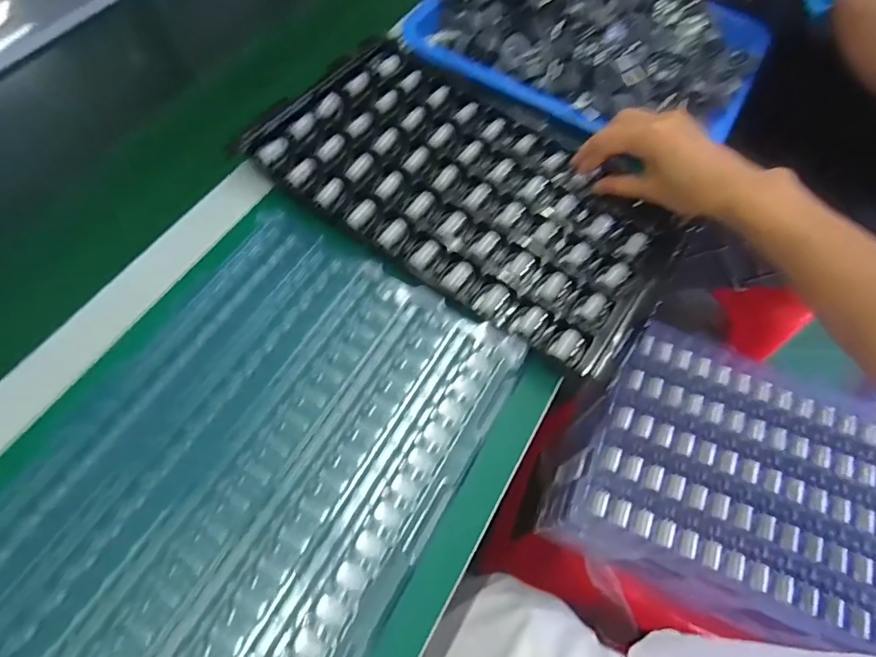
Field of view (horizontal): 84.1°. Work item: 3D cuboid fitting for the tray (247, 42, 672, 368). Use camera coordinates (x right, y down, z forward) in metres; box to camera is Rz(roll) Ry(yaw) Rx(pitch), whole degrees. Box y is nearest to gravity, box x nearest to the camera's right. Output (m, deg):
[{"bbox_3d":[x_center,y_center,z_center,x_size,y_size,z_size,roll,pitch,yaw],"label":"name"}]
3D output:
[{"bbox_3d":[0.025,-0.125,0.416,0.342,0.027,0.193,34,68,15],"label":"tray"}]

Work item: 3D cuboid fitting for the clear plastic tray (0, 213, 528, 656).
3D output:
[{"bbox_3d":[-0.128,0.098,0.300,0.233,0.013,0.363,29,67,13],"label":"clear plastic tray"}]

